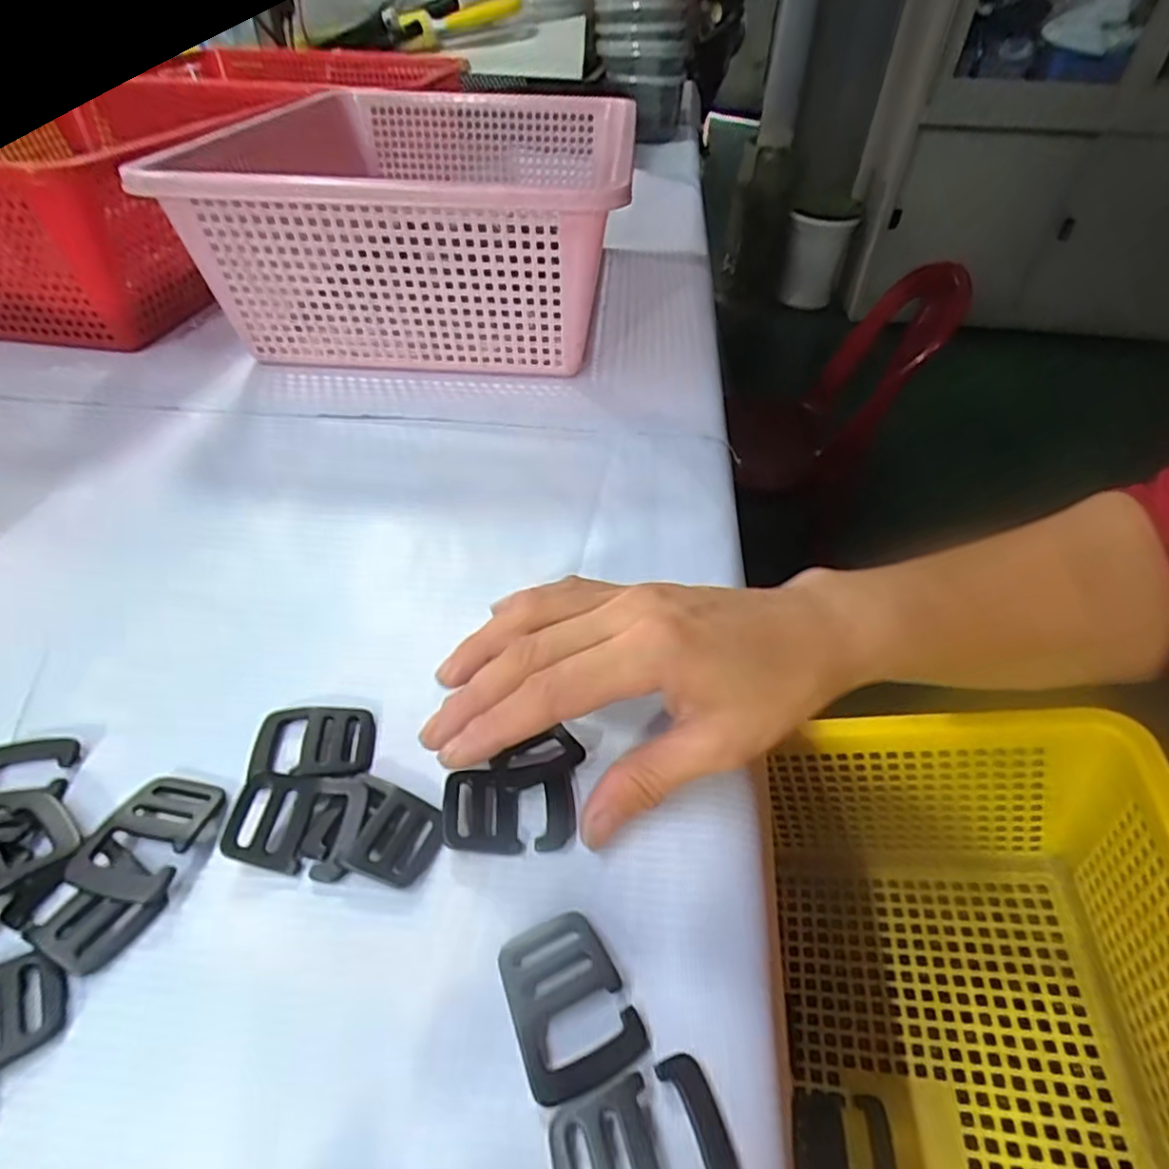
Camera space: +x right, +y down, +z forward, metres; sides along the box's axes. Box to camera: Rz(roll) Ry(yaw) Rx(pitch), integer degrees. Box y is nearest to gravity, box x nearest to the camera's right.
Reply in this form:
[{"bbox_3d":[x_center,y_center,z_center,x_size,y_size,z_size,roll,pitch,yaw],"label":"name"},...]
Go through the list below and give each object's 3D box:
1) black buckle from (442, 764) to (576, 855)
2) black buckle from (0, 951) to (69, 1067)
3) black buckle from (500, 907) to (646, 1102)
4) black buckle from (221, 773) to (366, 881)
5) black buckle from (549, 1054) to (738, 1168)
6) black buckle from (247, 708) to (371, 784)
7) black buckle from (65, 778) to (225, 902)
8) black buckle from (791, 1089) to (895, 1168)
[{"bbox_3d":[-0.026,0.078,0.226,0.045,0.005,0.029,-3,60,-11],"label":"black buckle"},{"bbox_3d":[-0.162,0.118,0.181,0.027,0.005,0.030,-27,51,-27],"label":"black buckle"},{"bbox_3d":[-0.005,0.118,0.186,0.033,0.005,0.043,-15,46,-16],"label":"black buckle"},{"bbox_3d":[-0.098,0.080,0.221,0.042,0.010,0.034,5,44,3],"label":"black buckle"},{"bbox_3d":[0.015,0.141,0.160,0.044,0.006,0.032,-12,46,-14],"label":"black buckle"},{"bbox_3d":[-0.103,0.060,0.245,0.044,0.007,0.030,-4,44,-6],"label":"black buckle"},{"bbox_3d":[-0.146,0.083,0.216,0.032,0.010,0.042,3,44,2],"label":"black buckle"},{"bbox_3d":[0.114,0.248,0.288,0.041,0.004,0.033,-7,45,16],"label":"black buckle"}]

